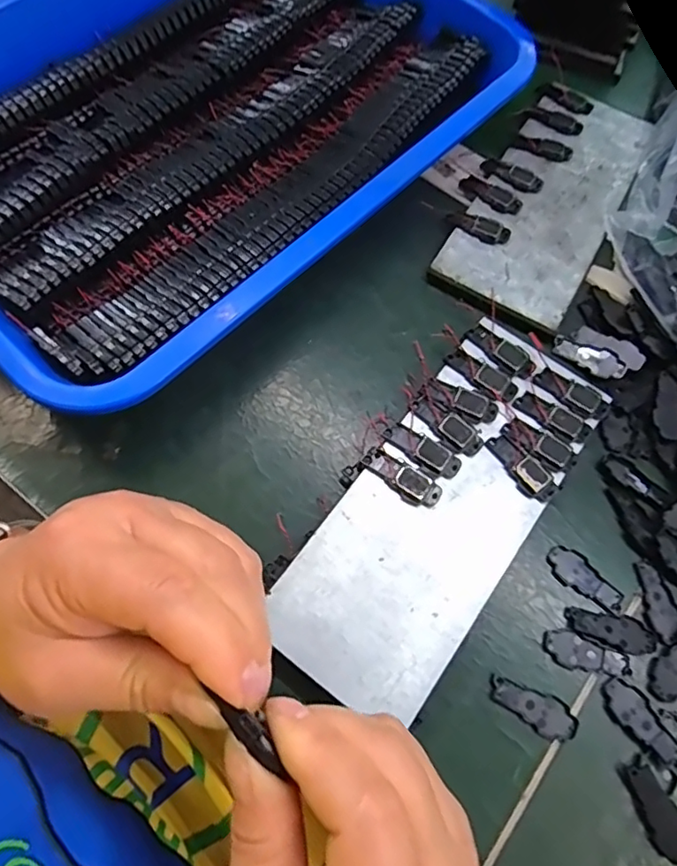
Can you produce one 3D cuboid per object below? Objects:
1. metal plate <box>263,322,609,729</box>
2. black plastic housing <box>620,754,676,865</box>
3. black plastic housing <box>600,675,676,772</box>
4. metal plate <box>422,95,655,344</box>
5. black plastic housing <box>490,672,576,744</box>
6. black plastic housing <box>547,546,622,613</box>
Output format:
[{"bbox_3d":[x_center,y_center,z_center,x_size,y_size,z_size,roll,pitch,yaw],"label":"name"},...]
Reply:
[{"bbox_3d":[0.050,0.034,0.269,0.078,0.005,0.189,36,71,10],"label":"metal plate"},{"bbox_3d":[0.134,0.159,0.240,0.016,0.006,0.041,-27,72,-12],"label":"black plastic housing"},{"bbox_3d":[0.133,0.127,0.251,0.018,0.005,0.039,-42,76,-17],"label":"black plastic housing"},{"bbox_3d":[0.133,-0.148,0.349,0.077,0.008,0.190,30,70,9],"label":"metal plate"},{"bbox_3d":[0.086,0.122,0.253,0.039,0.005,0.016,25,69,7],"label":"black plastic housing"},{"bbox_3d":[0.117,0.070,0.275,0.017,0.004,0.038,-40,75,-16],"label":"black plastic housing"}]

